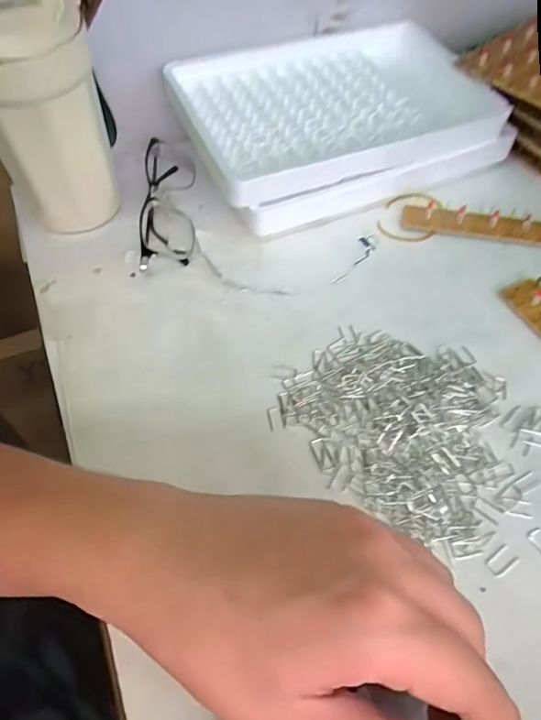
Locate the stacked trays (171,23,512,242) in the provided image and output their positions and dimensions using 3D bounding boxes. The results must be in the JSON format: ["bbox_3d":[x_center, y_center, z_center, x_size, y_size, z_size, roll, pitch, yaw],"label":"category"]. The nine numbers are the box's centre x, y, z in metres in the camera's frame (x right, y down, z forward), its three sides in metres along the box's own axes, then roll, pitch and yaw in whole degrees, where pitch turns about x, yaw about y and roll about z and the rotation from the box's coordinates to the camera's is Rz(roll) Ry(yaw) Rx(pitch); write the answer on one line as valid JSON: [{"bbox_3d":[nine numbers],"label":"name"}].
[{"bbox_3d":[0.049,-0.201,0.438,0.238,0.067,0.165,-21,55,-12],"label":"stacked trays"}]

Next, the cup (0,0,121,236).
[{"bbox_3d":[-0.153,-0.164,0.344,0.081,0.188,0.067,-21,55,-13],"label":"cup"}]

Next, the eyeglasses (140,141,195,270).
[{"bbox_3d":[-0.082,-0.121,0.407,0.044,0.030,0.145,-4,53,0],"label":"eyeglasses"}]

